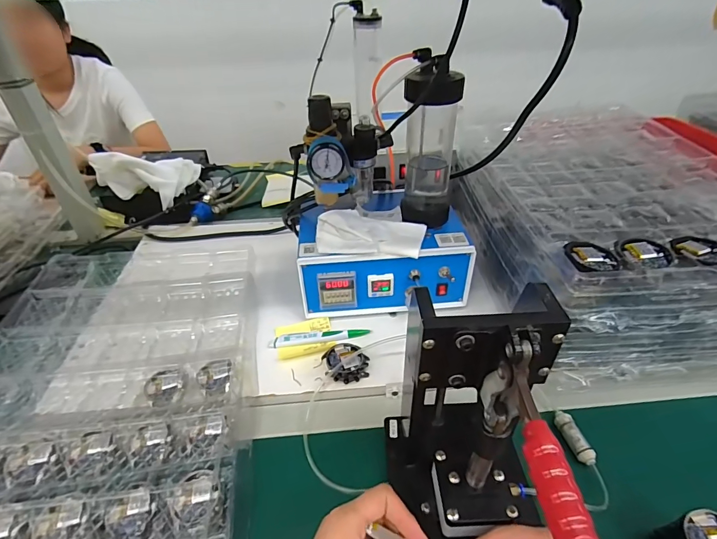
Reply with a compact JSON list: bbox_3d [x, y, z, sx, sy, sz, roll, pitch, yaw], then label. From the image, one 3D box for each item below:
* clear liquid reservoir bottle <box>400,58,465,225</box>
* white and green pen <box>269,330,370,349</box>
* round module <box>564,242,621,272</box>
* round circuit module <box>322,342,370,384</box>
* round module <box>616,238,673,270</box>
[{"bbox_3d":[0.091,-0.151,0.490,0.067,0.195,0.075,6,38,10],"label":"clear liquid reservoir bottle"},{"bbox_3d":[-0.052,0.092,0.516,0.132,0.013,0.016,-5,38,-4],"label":"white and green pen"},{"bbox_3d":[0.231,-0.008,0.387,0.049,0.013,0.051,-1,37,1],"label":"round module"},{"bbox_3d":[-0.013,0.115,0.477,0.052,0.022,0.052,-1,37,1],"label":"round circuit module"},{"bbox_3d":[0.291,-0.015,0.395,0.048,0.012,0.052,23,44,29],"label":"round module"}]

